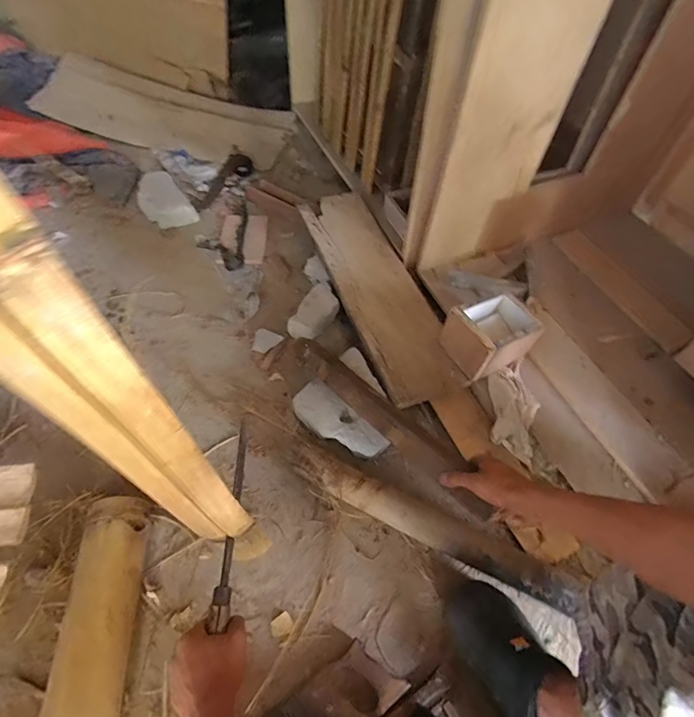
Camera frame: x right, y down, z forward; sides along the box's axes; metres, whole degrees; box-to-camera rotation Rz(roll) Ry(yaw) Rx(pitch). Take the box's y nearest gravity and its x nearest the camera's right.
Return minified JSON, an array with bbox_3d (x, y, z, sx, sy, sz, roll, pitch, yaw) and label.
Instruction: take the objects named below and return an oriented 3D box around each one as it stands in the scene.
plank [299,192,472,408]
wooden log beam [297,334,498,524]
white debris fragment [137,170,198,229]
[{"bbox_3d":[0.073,-0.182,1.039,0.187,0.020,0.646,-18,61,-12],"label":"plank"},{"bbox_3d":[0.053,0.084,0.750,0.068,0.055,0.500,-33,51,-22],"label":"wooden log beam"},{"bbox_3d":[-0.548,-0.475,1.251,0.122,0.078,0.209,-35,62,-23],"label":"white debris fragment"}]

